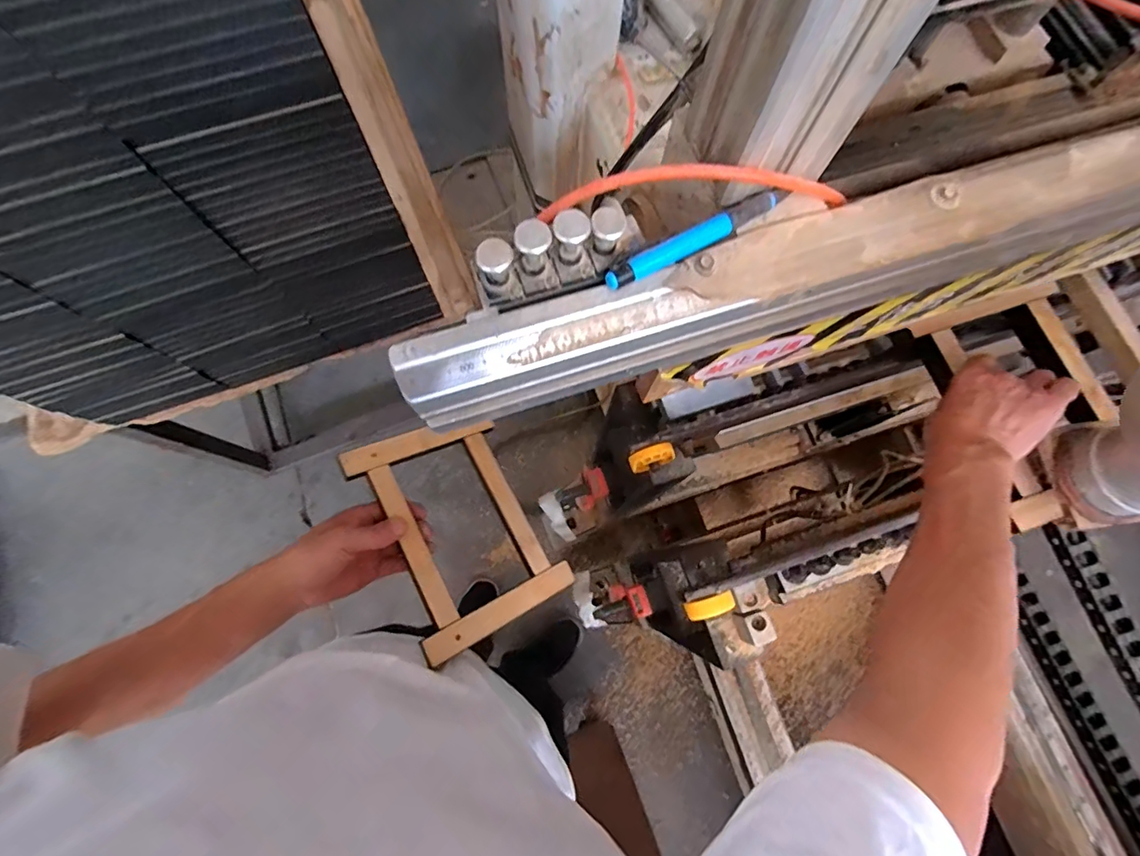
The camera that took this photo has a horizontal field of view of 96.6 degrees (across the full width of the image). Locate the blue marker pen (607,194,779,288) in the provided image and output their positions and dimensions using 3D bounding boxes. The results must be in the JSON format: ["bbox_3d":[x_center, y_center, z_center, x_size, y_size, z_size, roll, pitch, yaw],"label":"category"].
[{"bbox_3d":[0.068,-0.104,0.279,0.108,0.009,0.012,-30,77,-9],"label":"blue marker pen"}]

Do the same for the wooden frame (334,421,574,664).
[{"bbox_3d":[-0.118,0.104,0.552,0.167,0.021,0.230,-21,75,-35],"label":"wooden frame"}]

